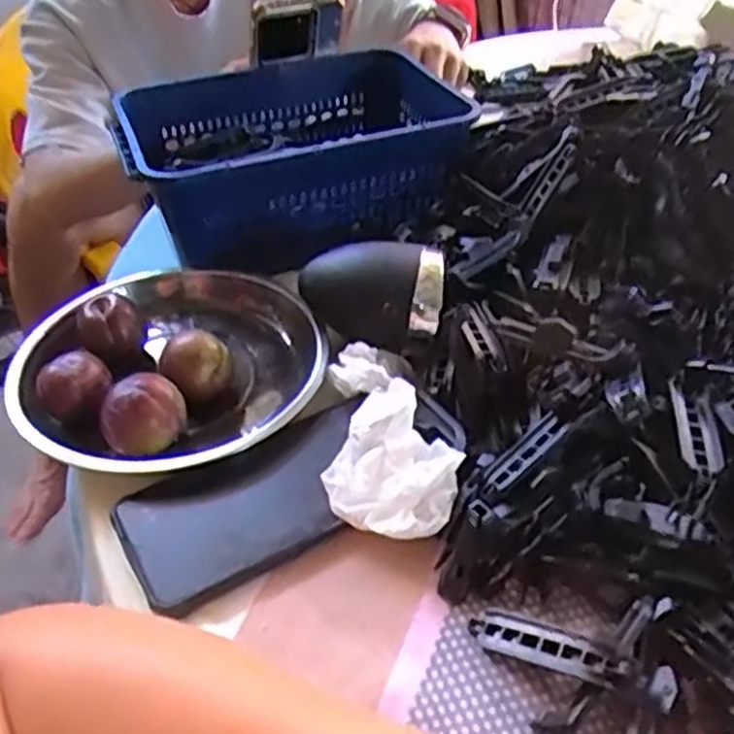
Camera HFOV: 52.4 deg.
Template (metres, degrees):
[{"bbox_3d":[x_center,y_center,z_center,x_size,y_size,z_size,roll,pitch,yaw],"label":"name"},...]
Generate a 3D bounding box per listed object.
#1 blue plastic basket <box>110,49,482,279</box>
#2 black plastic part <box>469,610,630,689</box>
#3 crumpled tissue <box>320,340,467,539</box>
[{"bbox_3d":[-0.063,-0.178,0.618,0.242,0.087,0.196,-15,43,-14],"label":"blue plastic basket"},{"bbox_3d":[0.077,0.119,0.321,0.070,0.010,0.019,4,37,41],"label":"black plastic part"},{"bbox_3d":[0.010,0.032,0.407,0.067,0.048,0.136,-4,41,-2],"label":"crumpled tissue"}]

